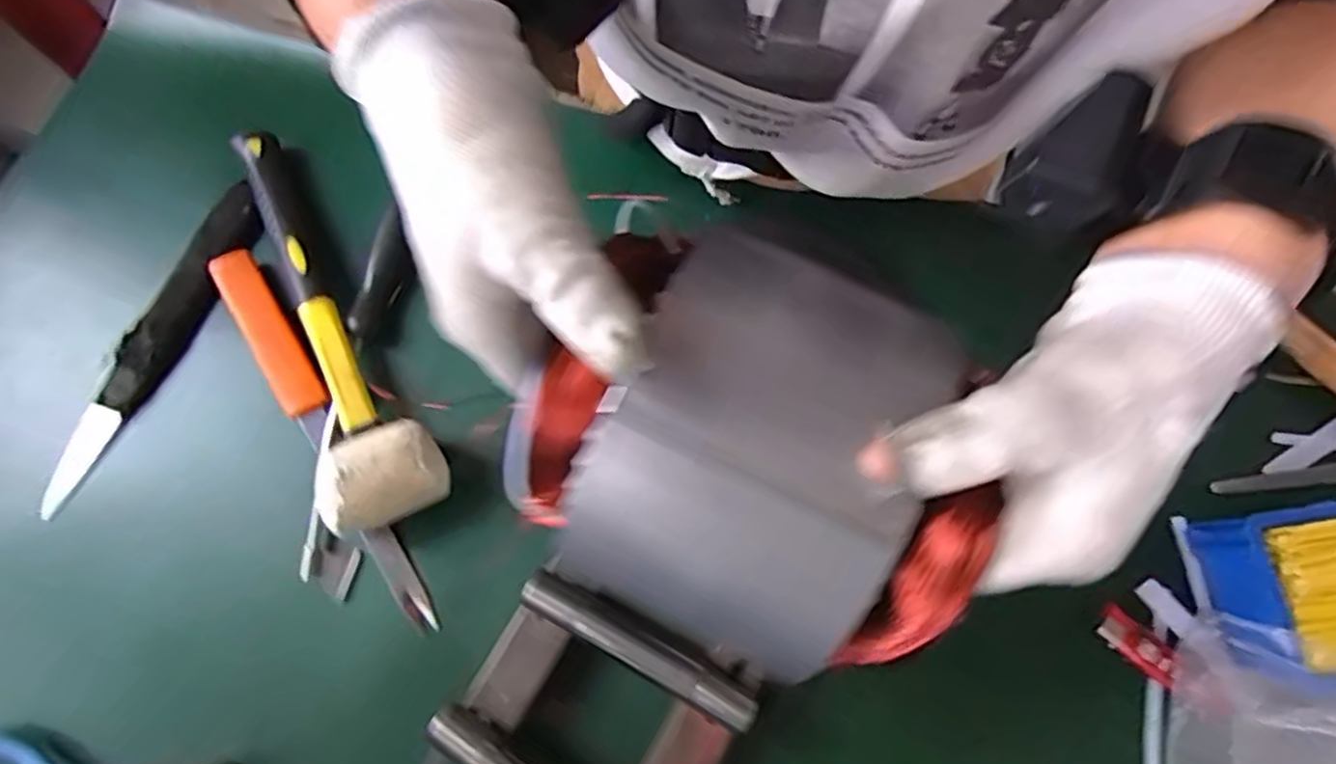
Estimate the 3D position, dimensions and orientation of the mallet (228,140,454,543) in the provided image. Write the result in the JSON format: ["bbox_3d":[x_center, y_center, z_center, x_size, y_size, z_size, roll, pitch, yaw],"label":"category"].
[{"bbox_3d":[-0.209,-0.049,0.419,0.065,0.055,0.279,-22,76,-8],"label":"mallet"}]

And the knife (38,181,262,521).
[{"bbox_3d":[-0.333,-0.026,0.445,0.030,0.025,0.228,23,74,5],"label":"knife"}]

